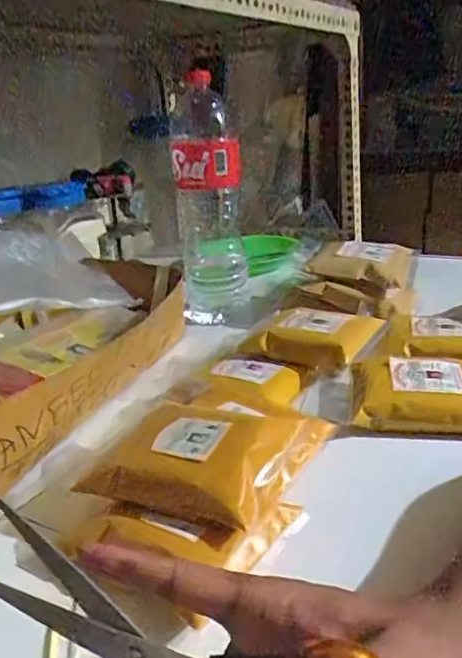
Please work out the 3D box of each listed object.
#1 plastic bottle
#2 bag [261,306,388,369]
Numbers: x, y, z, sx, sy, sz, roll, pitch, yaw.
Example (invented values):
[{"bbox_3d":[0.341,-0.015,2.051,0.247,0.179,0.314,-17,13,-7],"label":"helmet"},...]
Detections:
[{"bbox_3d":[-0.030,-0.173,0.733,0.084,0.282,0.076,-5,21,-3],"label":"plastic bottle"},{"bbox_3d":[0.087,0.005,0.591,0.123,0.033,0.093,9,25,31],"label":"bag"}]

